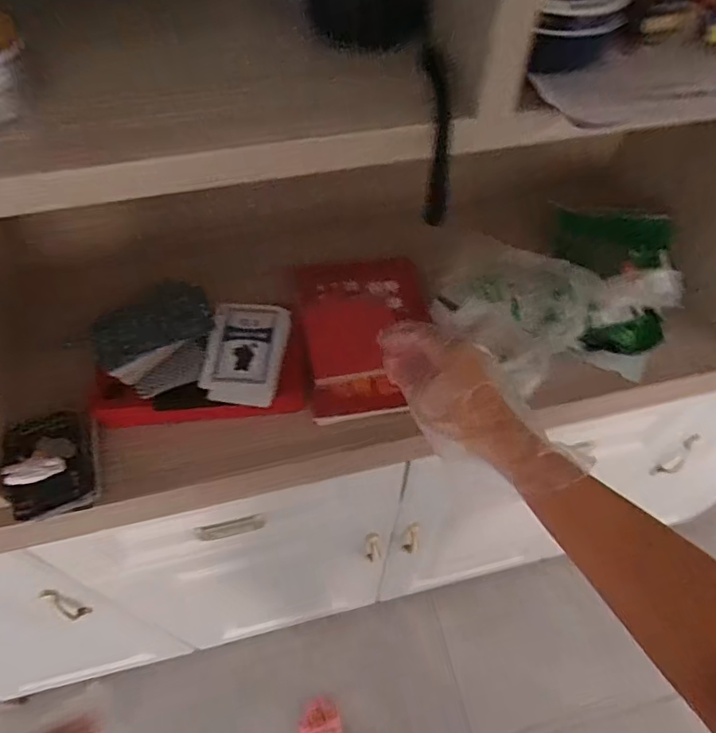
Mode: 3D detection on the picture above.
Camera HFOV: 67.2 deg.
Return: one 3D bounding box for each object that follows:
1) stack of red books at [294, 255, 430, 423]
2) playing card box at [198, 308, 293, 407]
[{"bbox_3d":[0.012,-0.035,0.581,0.138,0.033,0.192,-8,57,-6],"label":"stack of red books"},{"bbox_3d":[-0.108,-0.013,0.517,0.069,0.024,0.096,7,56,4],"label":"playing card box"}]

